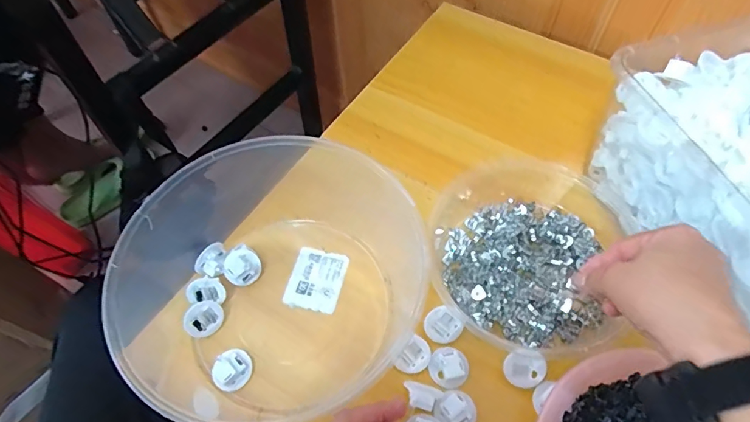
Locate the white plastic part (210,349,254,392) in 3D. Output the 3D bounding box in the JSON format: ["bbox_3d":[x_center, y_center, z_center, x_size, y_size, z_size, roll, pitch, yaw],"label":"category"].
[{"bbox_3d":[-0.118,0.131,0.378,0.029,0.016,0.031,36,70,20],"label":"white plastic part"}]

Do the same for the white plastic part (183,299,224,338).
[{"bbox_3d":[-0.149,0.092,0.395,0.009,0.034,0.032,7,58,44],"label":"white plastic part"}]

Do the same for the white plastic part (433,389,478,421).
[{"bbox_3d":[0.064,0.159,0.360,0.030,0.017,0.031,-1,59,1],"label":"white plastic part"}]

